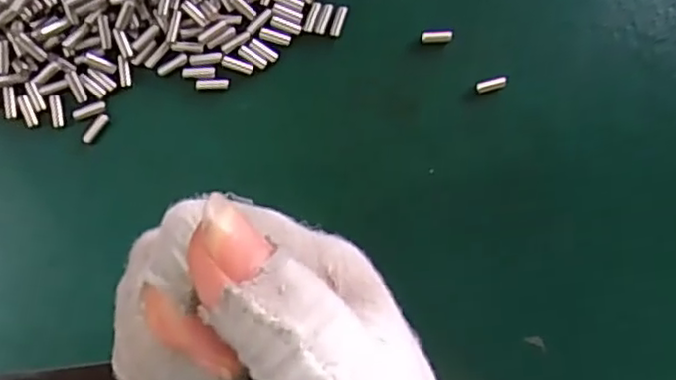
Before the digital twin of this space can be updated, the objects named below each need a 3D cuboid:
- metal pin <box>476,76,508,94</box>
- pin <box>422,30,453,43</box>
[{"bbox_3d":[0.067,-0.046,0.286,0.014,0.004,0.006,-14,91,-7],"label":"metal pin"},{"bbox_3d":[0.044,-0.067,0.283,0.014,0.005,0.006,-4,90,-7],"label":"pin"}]

